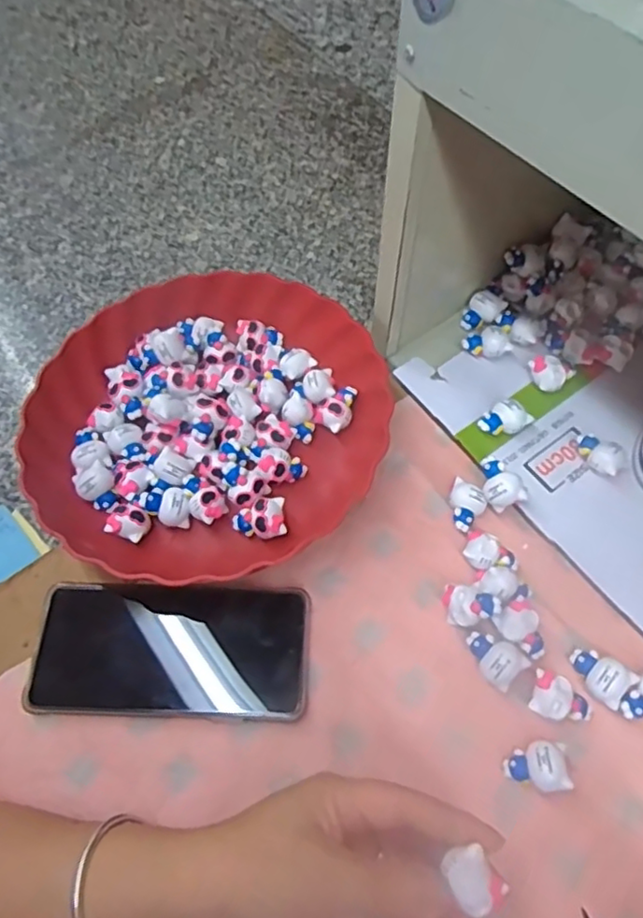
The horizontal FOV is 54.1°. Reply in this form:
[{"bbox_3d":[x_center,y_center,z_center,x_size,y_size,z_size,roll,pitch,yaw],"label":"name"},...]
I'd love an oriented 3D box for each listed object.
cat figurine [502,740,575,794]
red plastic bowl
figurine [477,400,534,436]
[{"bbox_3d":[0.119,0.171,0.349,0.032,0.022,0.024,1,63,4],"label":"cat figurine"},{"bbox_3d":[-0.082,-0.030,0.450,0.236,0.047,0.232,-1,63,2],"label":"red plastic bowl"},{"bbox_3d":[0.128,-0.027,0.439,0.037,0.022,0.018,0,63,3],"label":"figurine"}]

